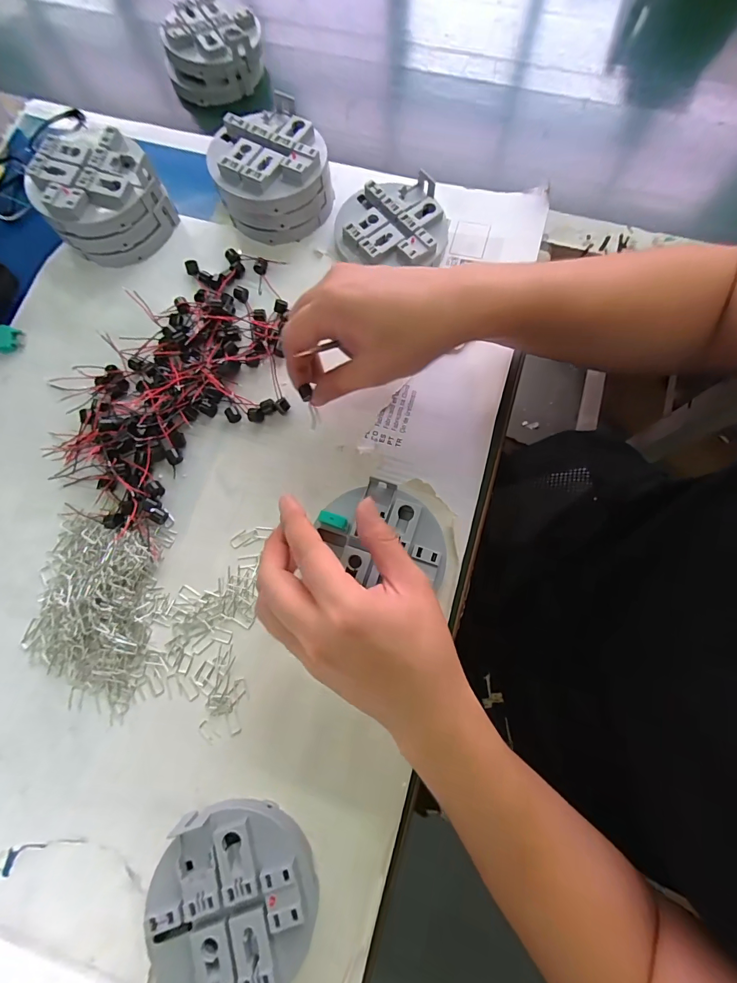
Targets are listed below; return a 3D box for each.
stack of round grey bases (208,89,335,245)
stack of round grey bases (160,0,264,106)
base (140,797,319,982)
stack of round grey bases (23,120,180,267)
[{"bbox_3d":[-0.086,-0.290,0.369,0.105,0.055,0.102,-26,77,-5],"label":"stack of round grey bases"},{"bbox_3d":[-0.166,-0.477,0.433,0.096,0.042,0.088,-2,76,1],"label":"stack of round grey bases"},{"bbox_3d":[-0.084,0.254,0.249,0.099,0.024,0.095,0,76,1],"label":"base"},{"bbox_3d":[-0.242,-0.270,0.367,0.103,0.053,0.100,-37,78,-8],"label":"stack of round grey bases"}]

